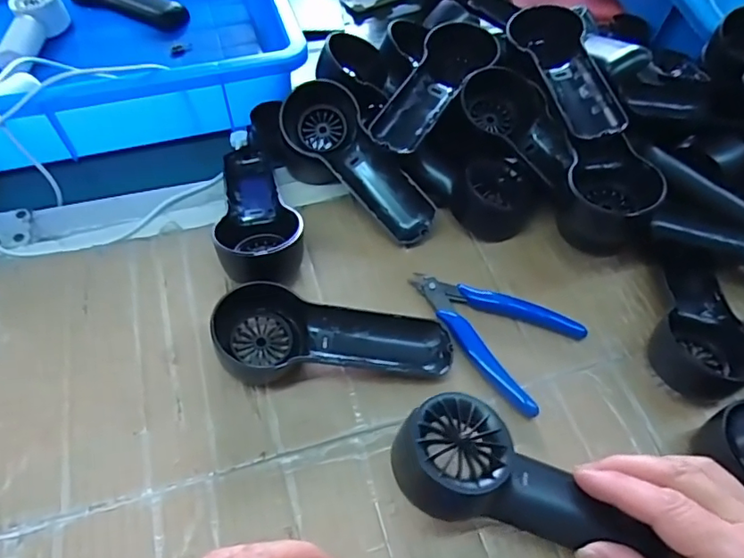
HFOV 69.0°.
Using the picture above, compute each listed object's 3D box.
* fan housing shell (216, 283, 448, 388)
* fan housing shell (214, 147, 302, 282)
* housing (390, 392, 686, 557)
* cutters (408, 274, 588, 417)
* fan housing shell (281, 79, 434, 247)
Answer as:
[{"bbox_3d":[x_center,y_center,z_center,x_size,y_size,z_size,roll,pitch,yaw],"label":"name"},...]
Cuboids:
[{"bbox_3d":[-0.027,0.038,0.355,0.154,0.031,0.064,6,55,2],"label":"fan housing shell"},{"bbox_3d":[-0.093,-0.063,0.417,0.058,0.037,0.150,-12,57,-10],"label":"fan housing shell"},{"bbox_3d":[0.081,0.107,0.282,0.140,0.035,0.059,24,58,4],"label":"housing"},{"bbox_3d":[0.075,0.033,0.373,0.117,0.013,0.076,31,60,18],"label":"cutters"},{"bbox_3d":[-0.012,-0.093,0.431,0.069,0.038,0.163,-45,76,-5],"label":"fan housing shell"}]

